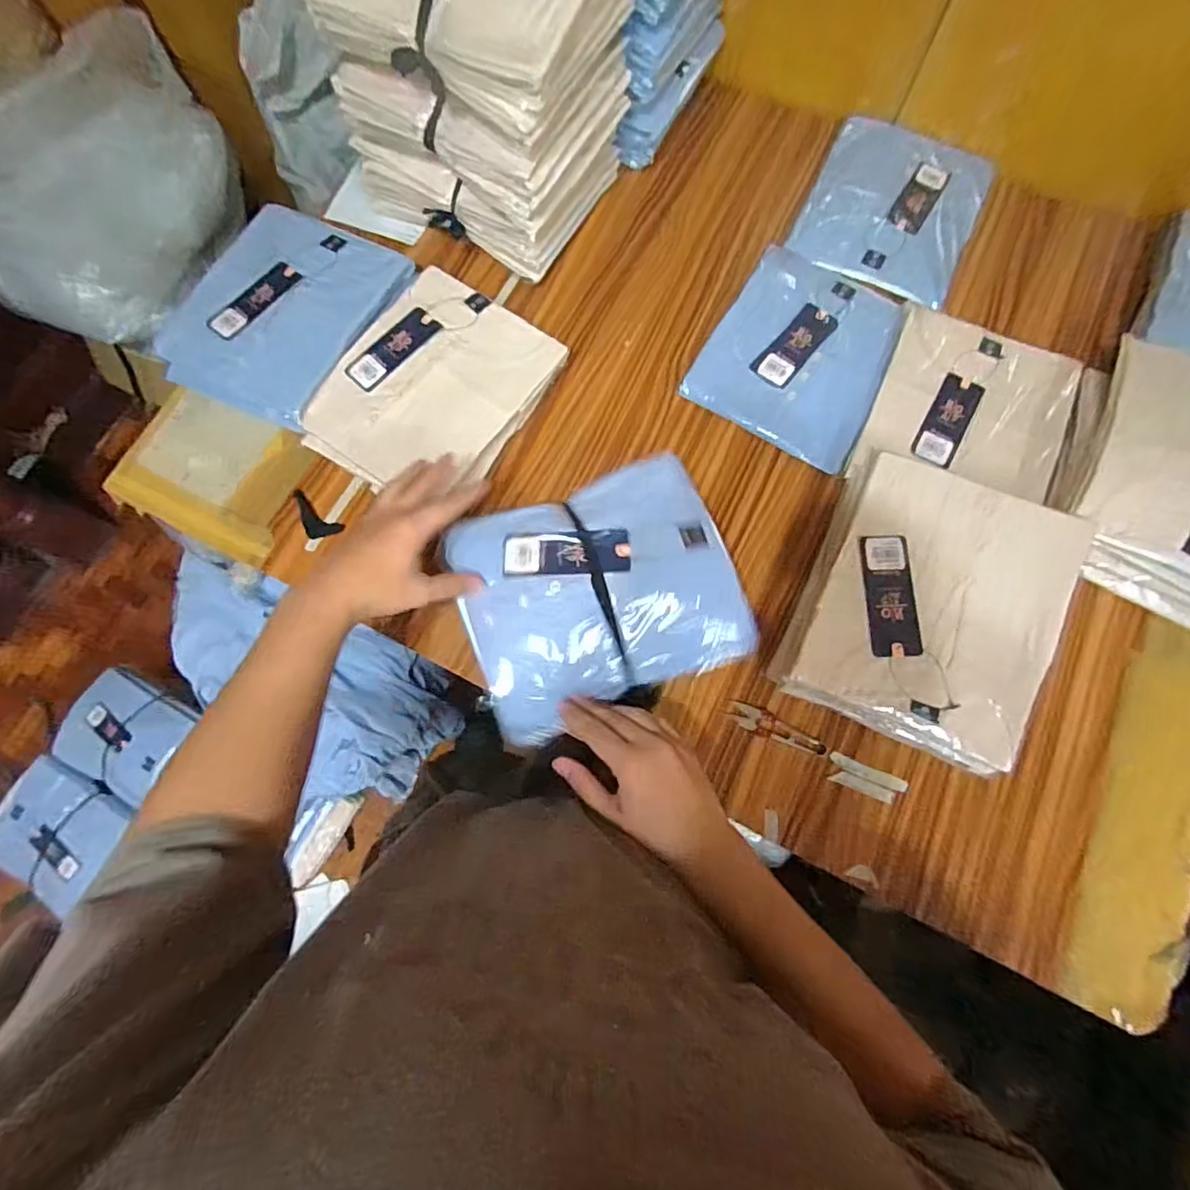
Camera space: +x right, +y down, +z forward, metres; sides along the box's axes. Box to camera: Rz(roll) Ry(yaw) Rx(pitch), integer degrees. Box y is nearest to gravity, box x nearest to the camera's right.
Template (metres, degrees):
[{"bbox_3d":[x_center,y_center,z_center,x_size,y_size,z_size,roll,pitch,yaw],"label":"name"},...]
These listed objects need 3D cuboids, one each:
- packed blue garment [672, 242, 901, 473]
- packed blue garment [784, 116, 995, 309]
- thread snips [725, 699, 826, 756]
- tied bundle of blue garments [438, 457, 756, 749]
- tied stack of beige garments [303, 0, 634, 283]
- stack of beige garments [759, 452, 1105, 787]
[{"bbox_3d":[0.249,-0.291,0.687,0.207,0.029,0.234,31,79,9],"label":"packed blue garment"},{"bbox_3d":[0.383,-0.496,0.737,0.206,0.027,0.247,24,78,8],"label":"packed blue garment"},{"bbox_3d":[0.188,0.139,0.588,0.101,0.004,0.026,29,78,9],"label":"thread snips"},{"bbox_3d":[0.003,-0.003,0.553,0.250,0.054,0.212,-20,76,-3],"label":"tied bundle of blue garments"},{"bbox_3d":[-0.119,-0.561,0.638,0.267,0.274,0.215,30,77,8],"label":"tied stack of beige garments"},{"bbox_3d":[0.331,0.015,0.576,0.215,0.086,0.260,24,78,8],"label":"stack of beige garments"}]

